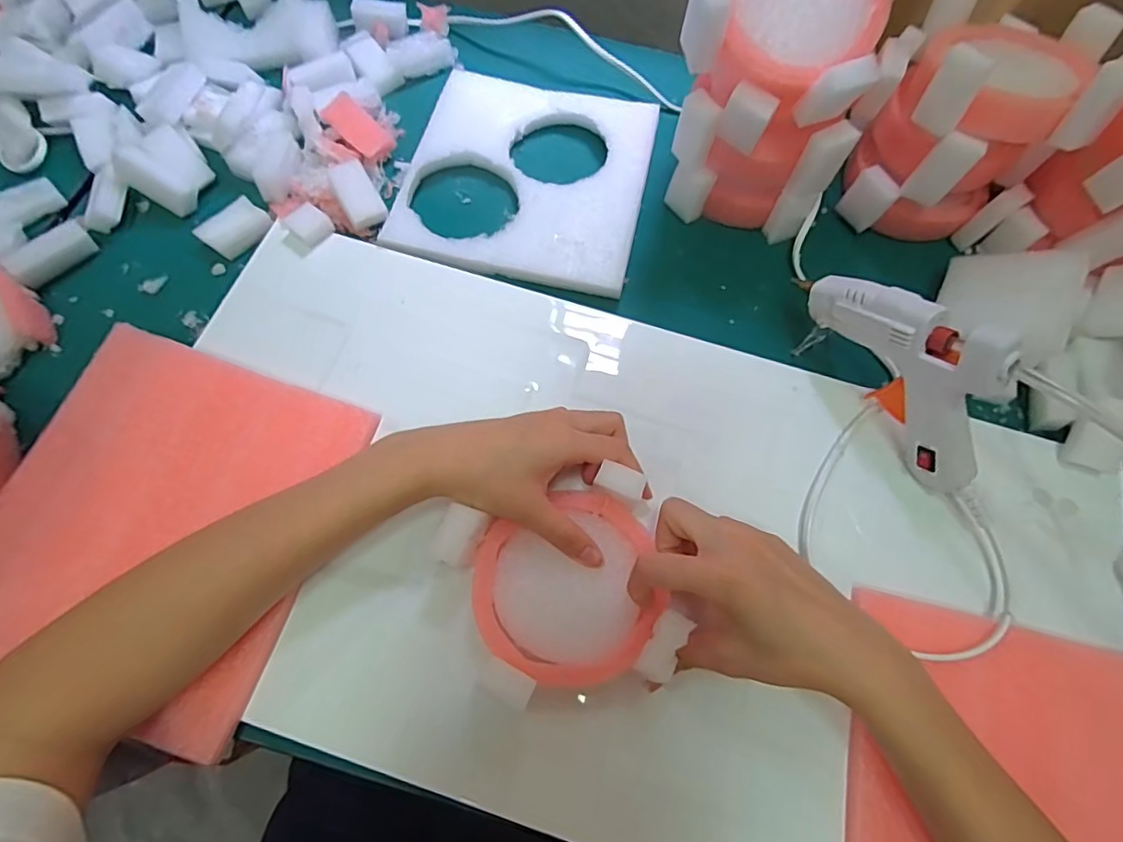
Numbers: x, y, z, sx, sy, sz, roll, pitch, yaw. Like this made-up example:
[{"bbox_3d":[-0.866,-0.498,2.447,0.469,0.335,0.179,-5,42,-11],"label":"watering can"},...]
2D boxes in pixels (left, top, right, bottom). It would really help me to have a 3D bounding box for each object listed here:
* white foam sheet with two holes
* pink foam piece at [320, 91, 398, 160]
[{"bbox_3d":[-0.025,-0.188,0.428,0.174,0.009,0.176,12,68,3],"label":"white foam sheet with two holes"},{"bbox_3d":[-0.156,-0.227,0.433,0.057,0.014,0.031,39,71,-4],"label":"pink foam piece"}]

